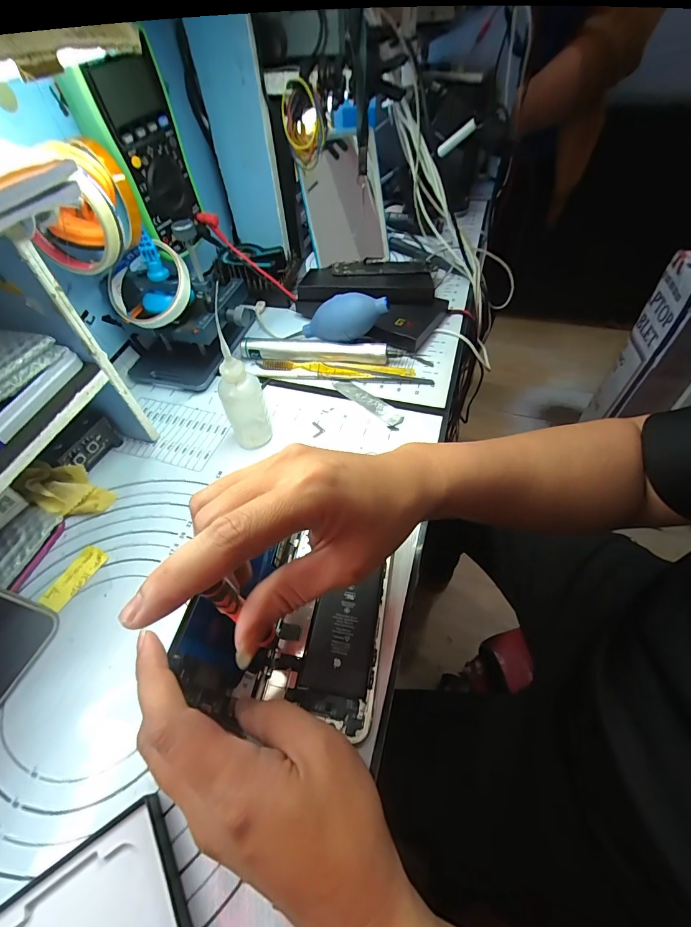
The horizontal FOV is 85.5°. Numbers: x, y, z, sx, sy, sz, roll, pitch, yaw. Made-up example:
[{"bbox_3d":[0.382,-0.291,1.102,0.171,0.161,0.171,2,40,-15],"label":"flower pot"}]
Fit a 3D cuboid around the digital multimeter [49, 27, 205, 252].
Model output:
[{"bbox_3d":[-0.206,-0.308,0.388,0.039,0.142,0.102,18,55,14],"label":"digital multimeter"}]

